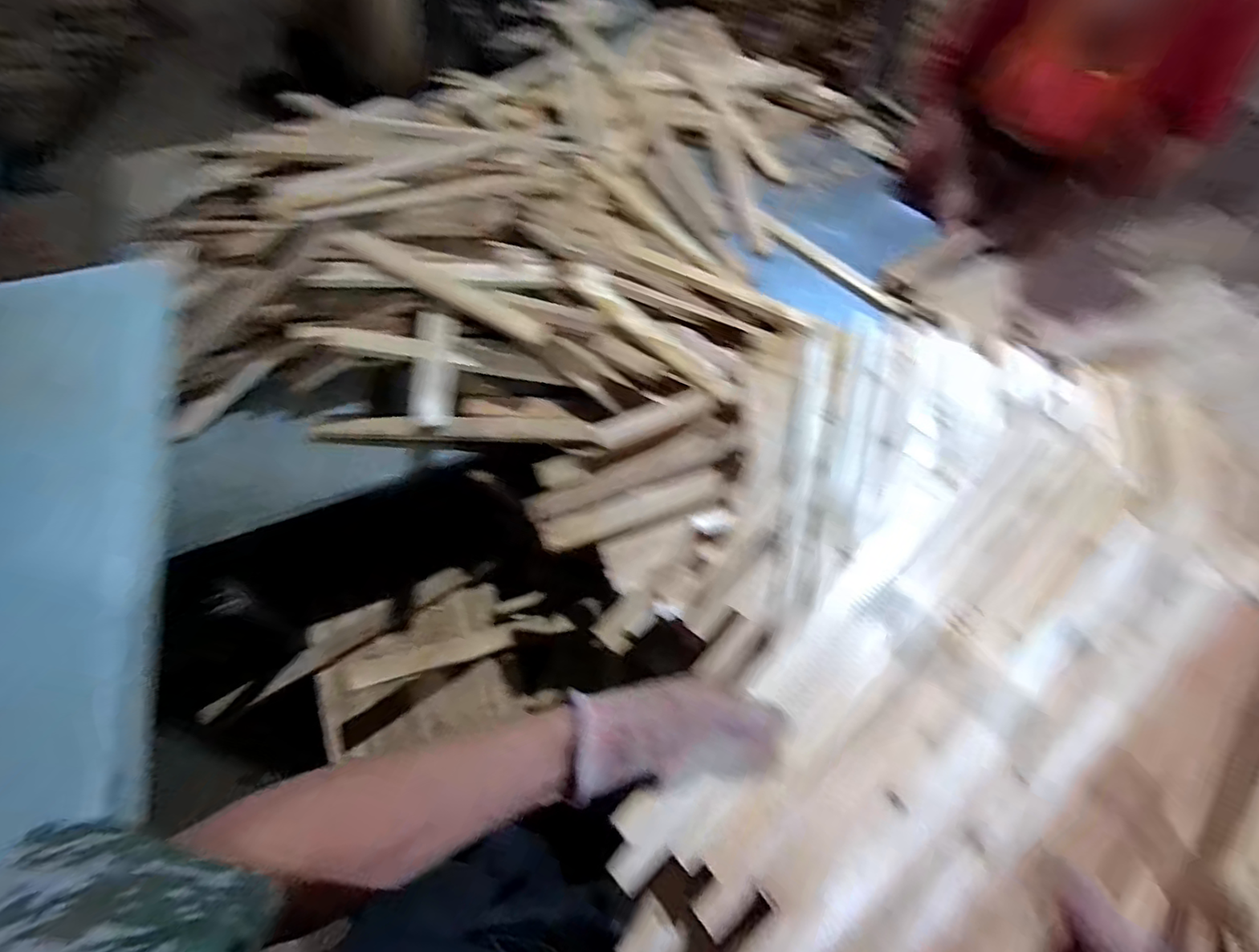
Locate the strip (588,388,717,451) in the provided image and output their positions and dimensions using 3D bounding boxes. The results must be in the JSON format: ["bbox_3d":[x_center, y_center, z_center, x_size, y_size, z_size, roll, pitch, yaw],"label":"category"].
[{"bbox_3d":[0.037,-0.088,0.895,0.188,0.018,0.059,-20,60,-2],"label":"strip"}]

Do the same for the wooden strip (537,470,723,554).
[{"bbox_3d":[0.003,0.043,0.816,0.263,0.019,0.070,-19,45,-10],"label":"wooden strip"}]

